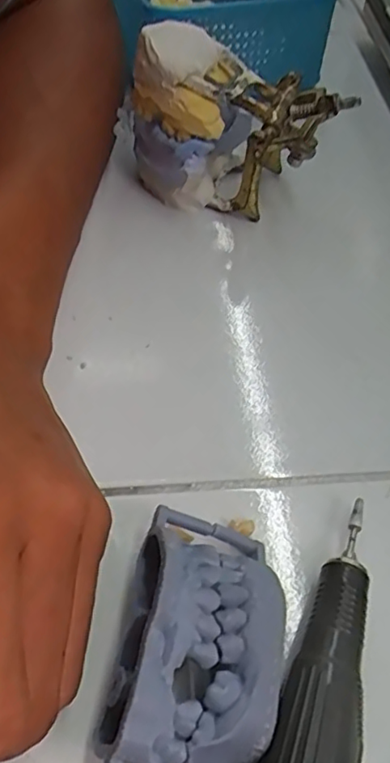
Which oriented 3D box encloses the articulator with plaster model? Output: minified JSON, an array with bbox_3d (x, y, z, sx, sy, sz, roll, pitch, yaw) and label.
[{"bbox_3d":[0.017,-0.128,0.300,0.095,0.078,0.057,0,52,-3],"label":"articulator with plaster model"}]

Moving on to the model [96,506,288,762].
[{"bbox_3d":[0.003,0.081,0.179,0.046,0.031,0.080,9,52,5],"label":"model"}]

